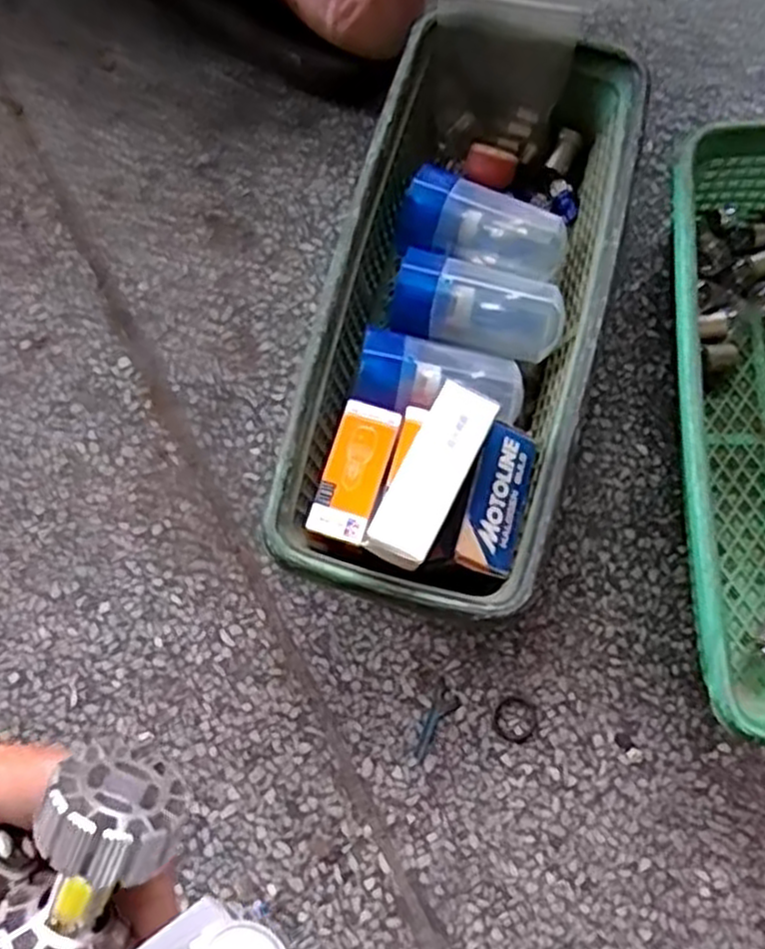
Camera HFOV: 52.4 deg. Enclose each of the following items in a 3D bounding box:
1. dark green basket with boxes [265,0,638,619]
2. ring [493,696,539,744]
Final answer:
[{"bbox_3d":[0.039,-0.083,0.382,0.127,0.085,0.295,14,78,3],"label":"dark green basket with boxes"},{"bbox_3d":[0.066,0.121,0.382,0.022,0.004,0.022,0,78,0],"label":"ring"}]

